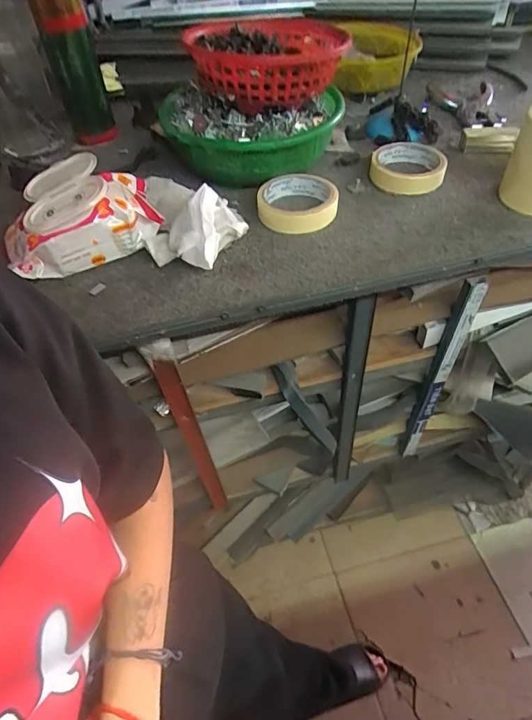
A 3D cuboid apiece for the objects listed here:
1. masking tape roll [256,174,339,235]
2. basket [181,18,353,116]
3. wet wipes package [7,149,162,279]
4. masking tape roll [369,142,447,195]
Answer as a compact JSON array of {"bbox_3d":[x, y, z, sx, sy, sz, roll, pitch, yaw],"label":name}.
[{"bbox_3d":[0.036,-0.184,0.538,0.090,0.029,0.090,-2,49,2],"label":"masking tape roll"},{"bbox_3d":[0.003,-0.332,0.516,0.163,0.062,0.160,-2,47,3],"label":"basket"},{"bbox_3d":[-0.194,-0.156,0.485,0.143,0.069,0.130,-21,51,-15],"label":"wet wipes package"},{"bbox_3d":[0.180,-0.243,0.583,0.089,0.032,0.089,-2,47,3],"label":"masking tape roll"}]

